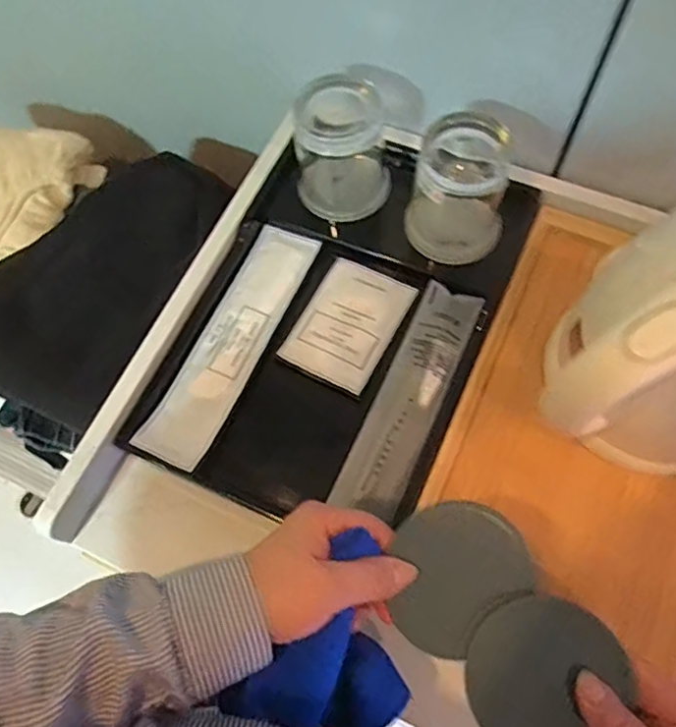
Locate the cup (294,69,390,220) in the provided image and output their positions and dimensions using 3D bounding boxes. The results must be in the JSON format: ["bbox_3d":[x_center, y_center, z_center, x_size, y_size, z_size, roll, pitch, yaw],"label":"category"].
[{"bbox_3d":[0.002,-0.175,0.492,0.072,0.103,0.074,-1,66,2],"label":"cup"}]

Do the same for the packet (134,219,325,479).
[{"bbox_3d":[-0.083,-0.019,0.492,0.053,0.007,0.216,23,69,12],"label":"packet"}]

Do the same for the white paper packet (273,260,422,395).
[{"bbox_3d":[0.008,-0.033,0.486,0.072,0.008,0.101,27,70,14],"label":"white paper packet"}]

